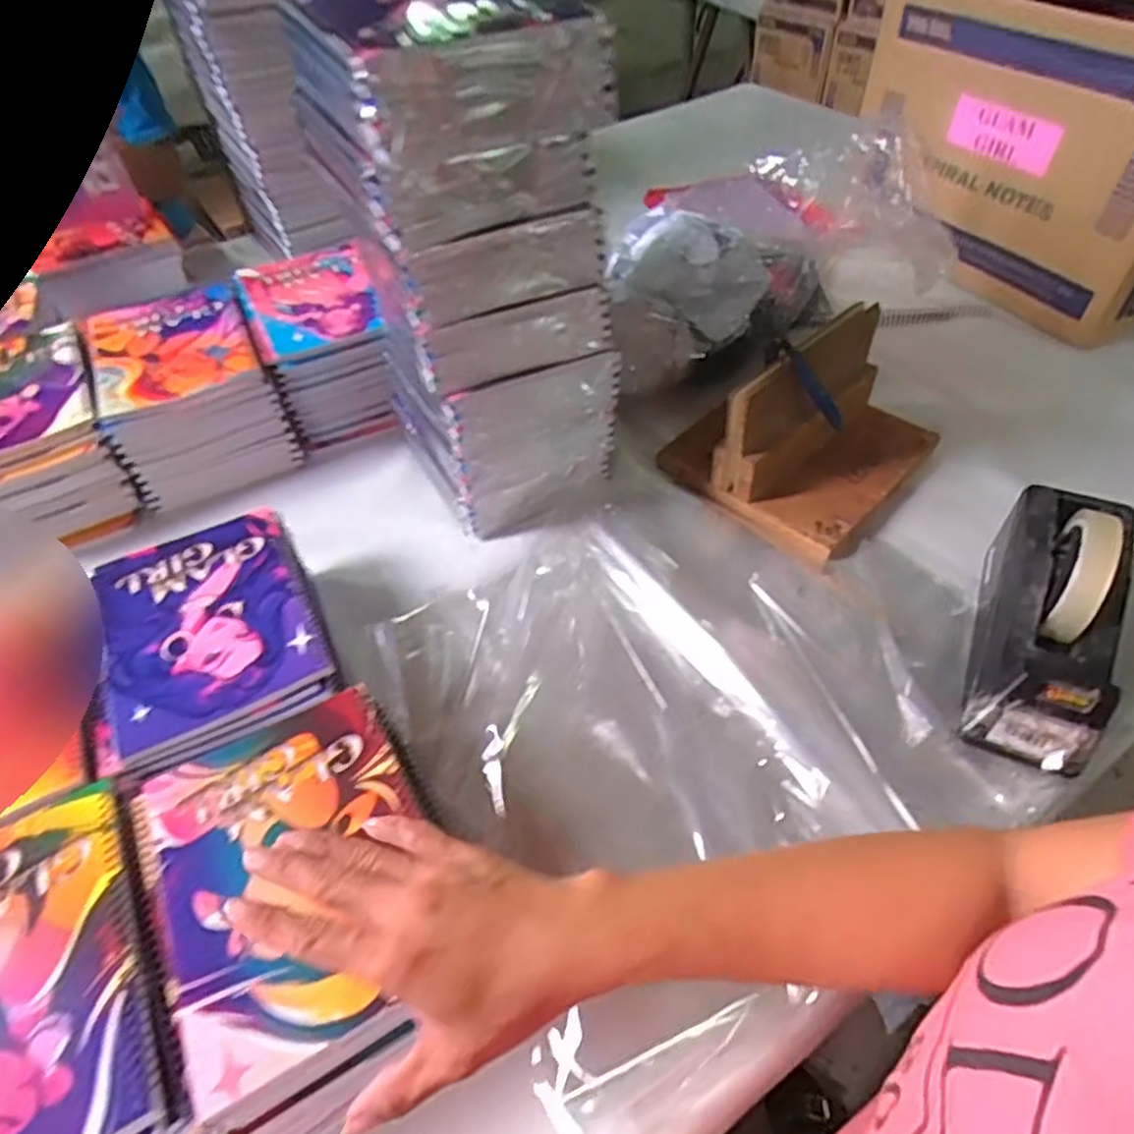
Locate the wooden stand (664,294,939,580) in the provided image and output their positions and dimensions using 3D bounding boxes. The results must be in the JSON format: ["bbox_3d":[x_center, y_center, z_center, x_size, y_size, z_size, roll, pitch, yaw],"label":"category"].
[{"bbox_3d":[0.234,-0.148,0.682,0.217,0.117,0.197,-38,57,-25],"label":"wooden stand"}]

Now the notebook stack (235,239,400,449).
[{"bbox_3d":[-0.278,-0.243,0.803,0.119,0.119,0.222,-21,52,-13],"label":"notebook stack"}]

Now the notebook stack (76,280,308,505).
[{"bbox_3d":[-0.401,-0.193,0.763,0.156,0.109,0.207,-25,53,-16],"label":"notebook stack"}]

